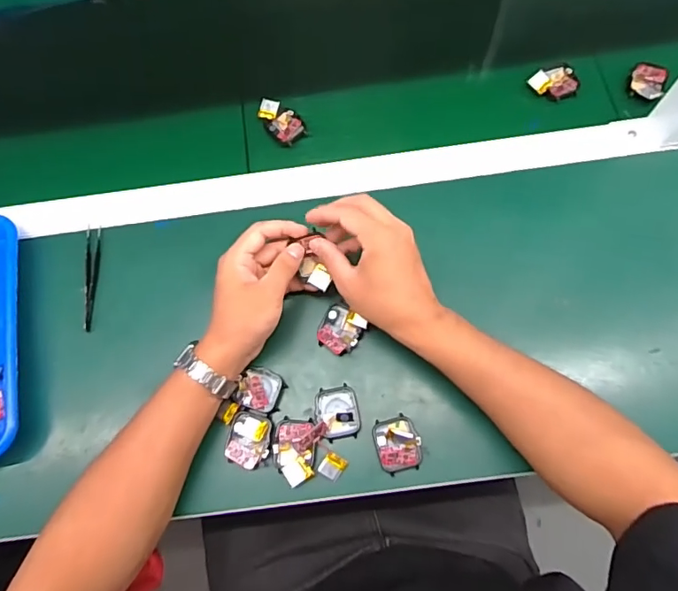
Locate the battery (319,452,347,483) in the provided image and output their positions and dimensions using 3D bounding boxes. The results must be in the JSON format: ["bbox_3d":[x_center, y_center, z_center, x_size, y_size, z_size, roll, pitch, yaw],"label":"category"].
[{"bbox_3d":[-0.006,0.153,0.442,0.020,0.009,0.021,30,75,11],"label":"battery"}]

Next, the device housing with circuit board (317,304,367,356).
[{"bbox_3d":[0.001,0.033,0.475,0.040,0.012,0.044,31,76,12],"label":"device housing with circuit board"}]

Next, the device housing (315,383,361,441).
[{"bbox_3d":[-0.001,0.109,0.458,0.039,0.010,0.046,-11,72,-1],"label":"device housing"}]

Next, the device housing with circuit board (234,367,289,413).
[{"bbox_3d":[-0.074,0.090,0.469,0.041,0.011,0.040,16,73,8],"label":"device housing with circuit board"}]

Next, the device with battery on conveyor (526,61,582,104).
[{"bbox_3d":[0.244,-0.239,0.554,0.049,0.011,0.047,-1,72,2],"label":"device with battery on conveyor"}]

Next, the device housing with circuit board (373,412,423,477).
[{"bbox_3d":[0.052,0.133,0.441,0.038,0.016,0.047,-14,72,-2],"label":"device housing with circuit board"}]

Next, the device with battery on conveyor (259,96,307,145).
[{"bbox_3d":[-0.065,-0.198,0.555,0.037,0.013,0.061,-37,74,-9],"label":"device with battery on conveyor"}]

